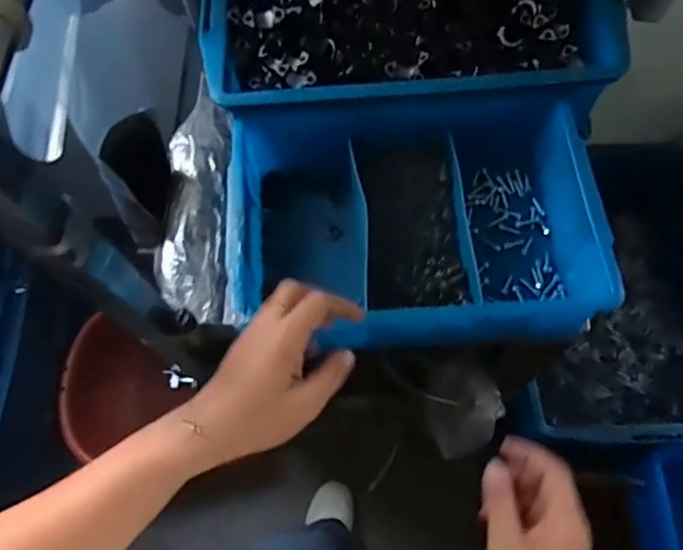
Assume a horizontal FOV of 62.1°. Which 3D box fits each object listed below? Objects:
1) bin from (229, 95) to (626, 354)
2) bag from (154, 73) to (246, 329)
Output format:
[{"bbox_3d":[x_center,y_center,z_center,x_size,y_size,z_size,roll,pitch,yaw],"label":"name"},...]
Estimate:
[{"bbox_3d":[0.064,-0.047,0.572,0.354,0.116,0.243,-3,65,0],"label":"bin"},{"bbox_3d":[-0.170,-0.084,0.661,0.087,0.024,0.301,-7,65,-2],"label":"bag"}]

